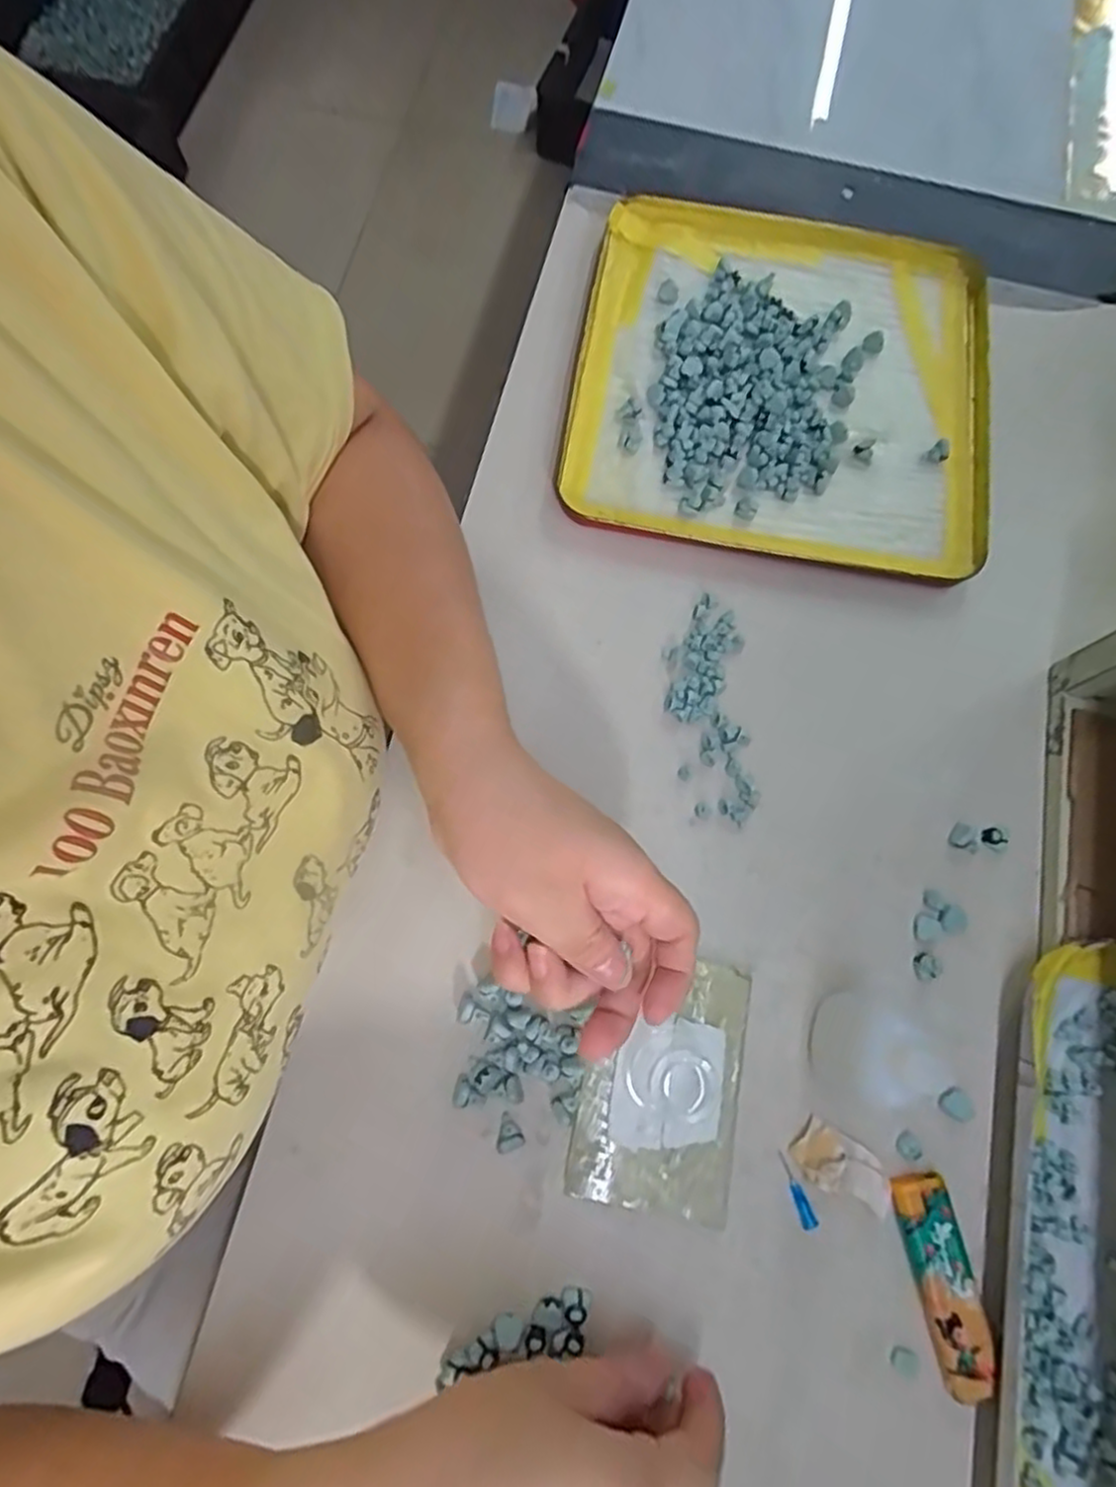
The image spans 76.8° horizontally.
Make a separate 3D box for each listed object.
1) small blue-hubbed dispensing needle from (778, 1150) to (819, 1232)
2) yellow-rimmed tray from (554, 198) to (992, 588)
[{"bbox_3d":[0.103,0.193,0.304,0.006,0.004,0.031,-18,74,-5],"label":"small blue-hubbed dispensing needle"},{"bbox_3d":[0.134,-0.212,0.423,0.239,0.031,0.233,10,74,3],"label":"yellow-rimmed tray"}]

